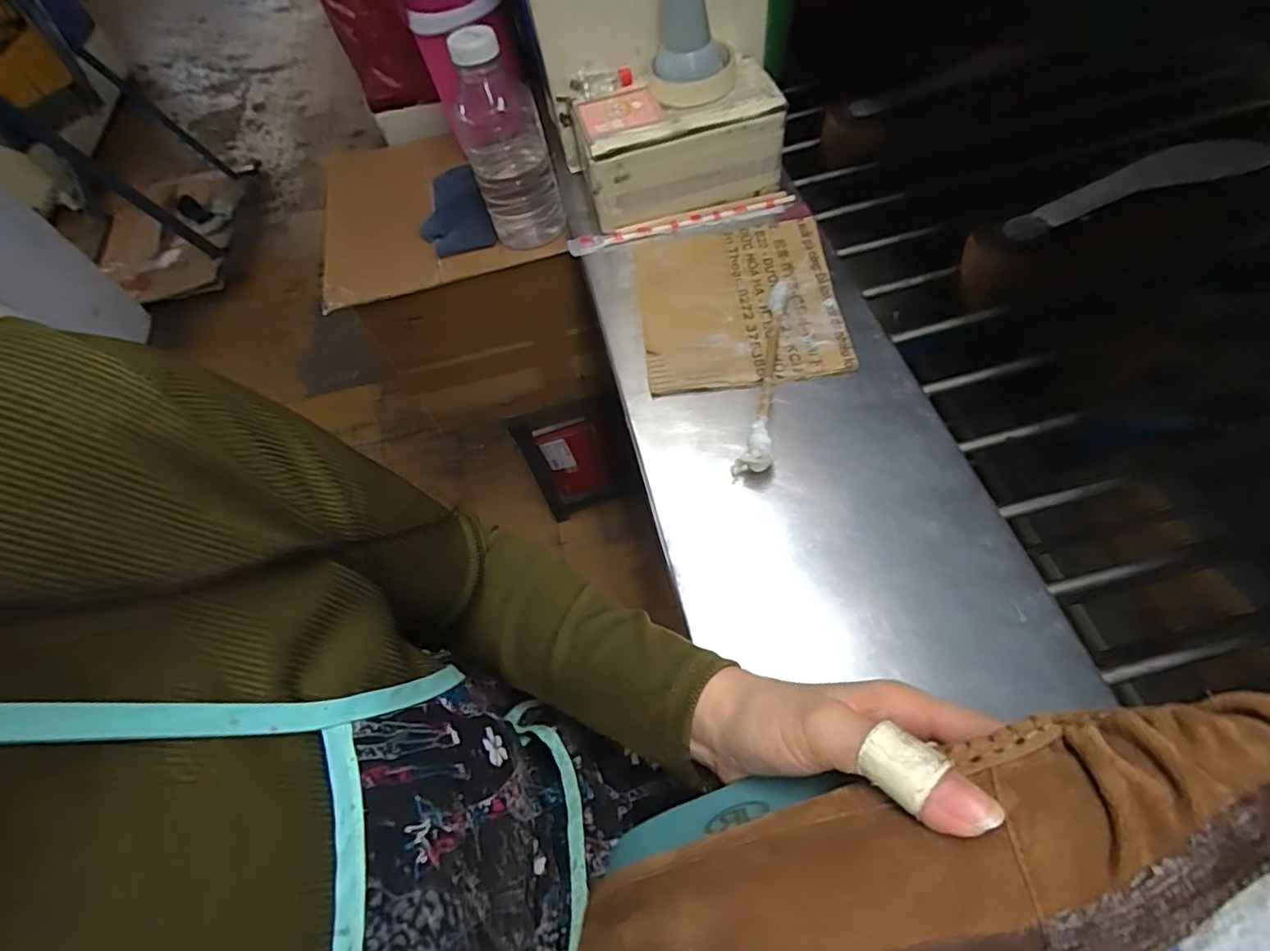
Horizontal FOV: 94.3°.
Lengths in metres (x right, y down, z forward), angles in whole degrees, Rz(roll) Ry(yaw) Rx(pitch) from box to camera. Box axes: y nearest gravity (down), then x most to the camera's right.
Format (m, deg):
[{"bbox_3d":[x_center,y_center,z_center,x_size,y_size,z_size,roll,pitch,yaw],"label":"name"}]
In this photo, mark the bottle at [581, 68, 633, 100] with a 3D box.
[{"bbox_3d":[-0.028,-0.390,0.585,0.049,0.015,0.021,-12,59,1],"label":"bottle"}]

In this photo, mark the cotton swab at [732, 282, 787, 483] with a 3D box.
[{"bbox_3d":[0.111,-0.082,0.484,0.024,0.023,0.187,10,62,14],"label":"cotton swab"}]

